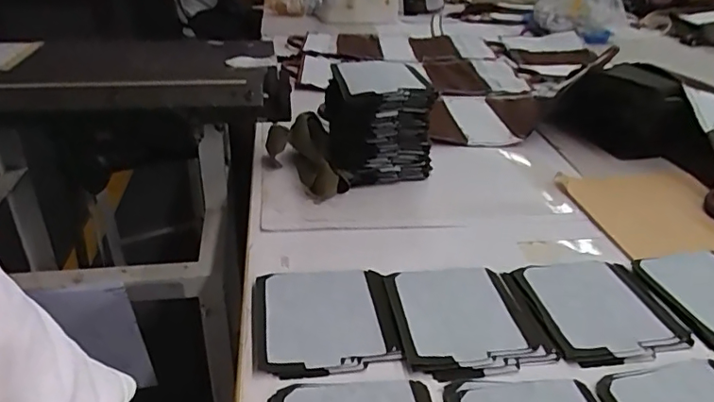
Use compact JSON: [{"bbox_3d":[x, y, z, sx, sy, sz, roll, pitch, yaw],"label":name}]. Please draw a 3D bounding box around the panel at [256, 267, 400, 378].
[{"bbox_3d":[-0.031,0.112,0.526,0.137,0.012,0.139,-4,29,-10],"label":"panel"}]

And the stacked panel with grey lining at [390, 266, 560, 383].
[{"bbox_3d":[0.108,0.114,0.536,0.138,0.012,0.147,-3,29,-9],"label":"stacked panel with grey lining"}]

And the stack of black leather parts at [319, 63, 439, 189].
[{"bbox_3d":[0.026,-0.114,0.791,0.143,0.164,0.125,-9,30,-18],"label":"stack of black leather parts"}]

